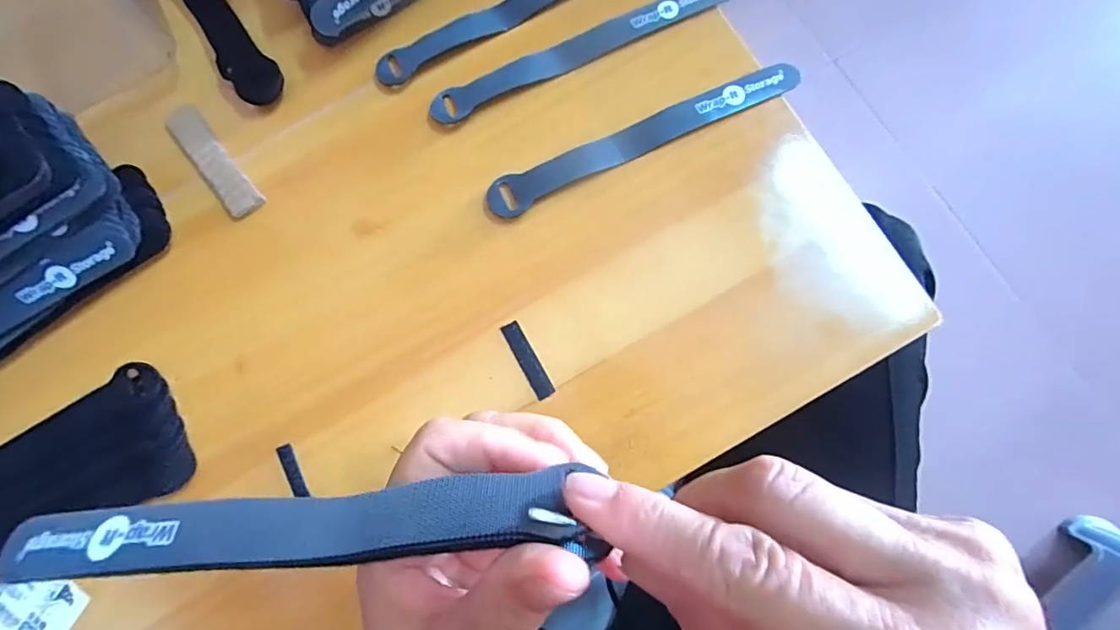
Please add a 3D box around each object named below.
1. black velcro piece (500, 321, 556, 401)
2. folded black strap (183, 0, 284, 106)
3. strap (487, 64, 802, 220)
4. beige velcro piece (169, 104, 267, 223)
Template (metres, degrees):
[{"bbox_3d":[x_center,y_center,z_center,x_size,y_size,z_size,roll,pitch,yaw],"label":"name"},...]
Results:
[{"bbox_3d":[-0.018,0.025,0.279,0.010,0.004,0.046,-30,81,-1],"label":"black velcro piece"},{"bbox_3d":[-0.245,-0.222,0.326,0.026,0.017,0.212,-36,81,-2],"label":"folded black strap"},{"bbox_3d":[0.050,-0.105,0.294,0.195,0.005,0.023,-24,81,0],"label":"strap"},{"bbox_3d":[-0.218,-0.096,0.309,0.022,0.006,0.089,-40,81,-3],"label":"beige velcro piece"}]

